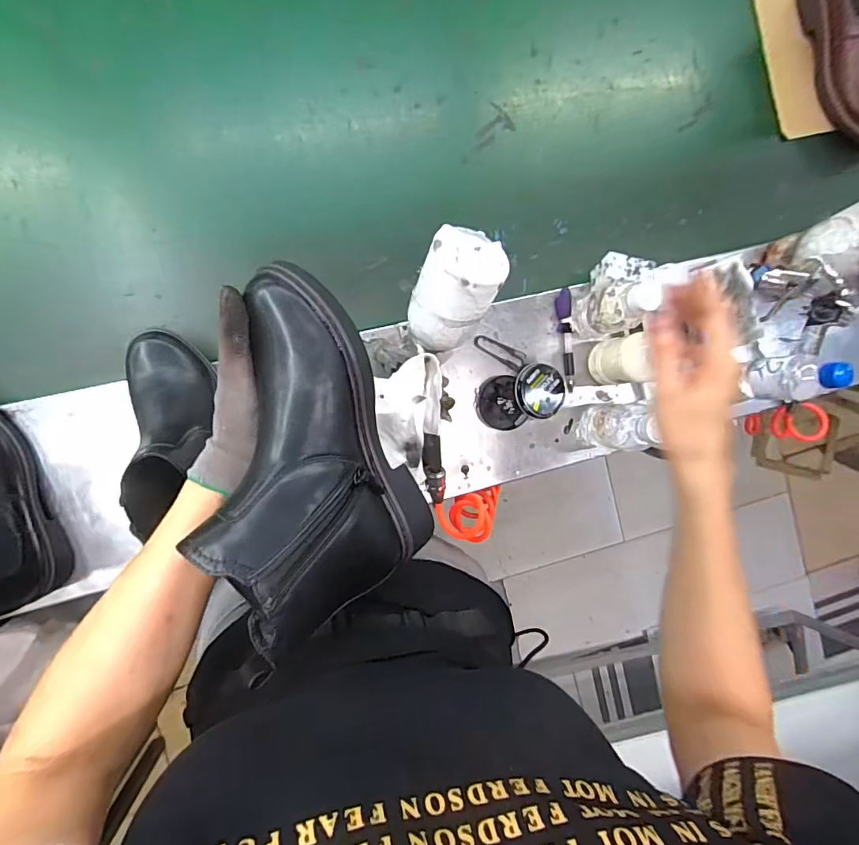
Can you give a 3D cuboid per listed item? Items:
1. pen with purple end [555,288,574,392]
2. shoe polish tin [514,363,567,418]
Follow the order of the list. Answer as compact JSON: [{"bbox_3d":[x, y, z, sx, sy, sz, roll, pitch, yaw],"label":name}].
[{"bbox_3d":[0.177,-0.106,0.606,0.018,0.017,0.126,-5,90,-8],"label":"pen with purple end"},{"bbox_3d":[0.142,-0.041,0.602,0.068,0.018,0.068,0,89,-8],"label":"shoe polish tin"}]

